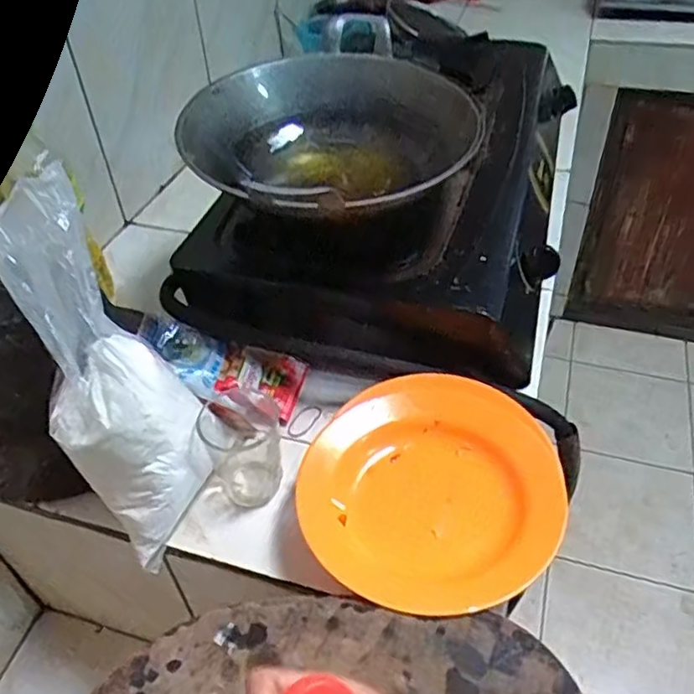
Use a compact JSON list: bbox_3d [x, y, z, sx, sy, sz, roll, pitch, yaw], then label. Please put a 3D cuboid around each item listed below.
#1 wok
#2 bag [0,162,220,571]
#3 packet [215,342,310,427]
[{"bbox_3d":[-0.015,-0.191,0.676,0.281,0.115,0.283,-1,43,1],"label":"wok"},{"bbox_3d":[-0.196,0.023,0.538,0.111,0.325,0.064,-26,11,-22],"label":"bag"},{"bbox_3d":[-0.089,0.034,0.668,0.083,0.023,0.068,24,57,-13],"label":"packet"}]

